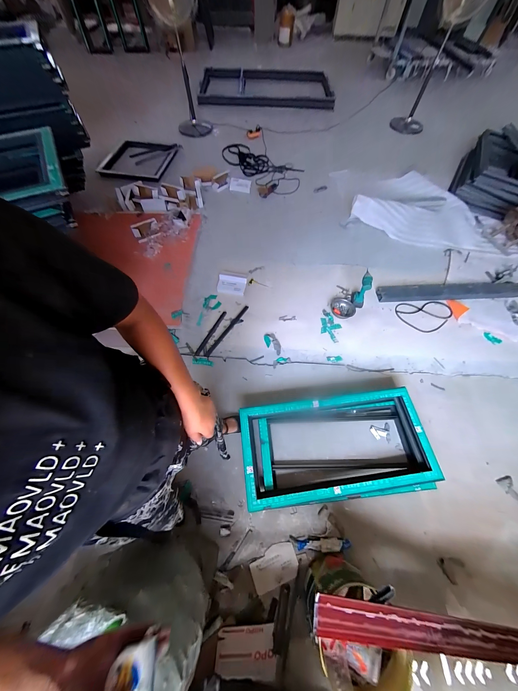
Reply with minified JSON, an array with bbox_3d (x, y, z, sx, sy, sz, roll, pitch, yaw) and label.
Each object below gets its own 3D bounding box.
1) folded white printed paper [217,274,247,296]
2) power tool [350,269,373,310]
[{"bbox_3d":[-0.214,-0.480,1.754,0.219,0.050,0.157,10,66,3],"label":"folded white printed paper"},{"bbox_3d":[0.754,-0.396,1.620,0.098,0.241,0.147,22,67,8],"label":"power tool"}]

